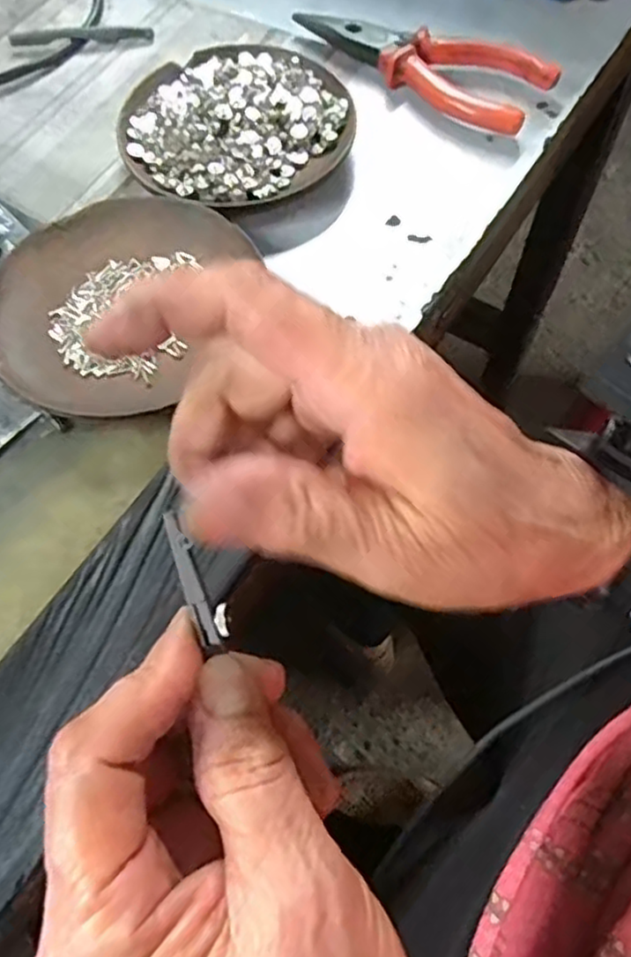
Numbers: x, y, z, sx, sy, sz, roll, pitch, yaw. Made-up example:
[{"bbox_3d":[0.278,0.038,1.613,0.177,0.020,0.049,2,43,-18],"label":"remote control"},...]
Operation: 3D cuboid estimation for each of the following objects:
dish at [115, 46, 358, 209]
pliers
[{"bbox_3d":[-0.040,-0.175,0.339,0.111,0.022,0.108,-1,63,1],"label":"dish"},{"bbox_3d":[0.055,-0.224,0.364,0.140,0.015,0.048,33,69,17],"label":"pliers"}]

